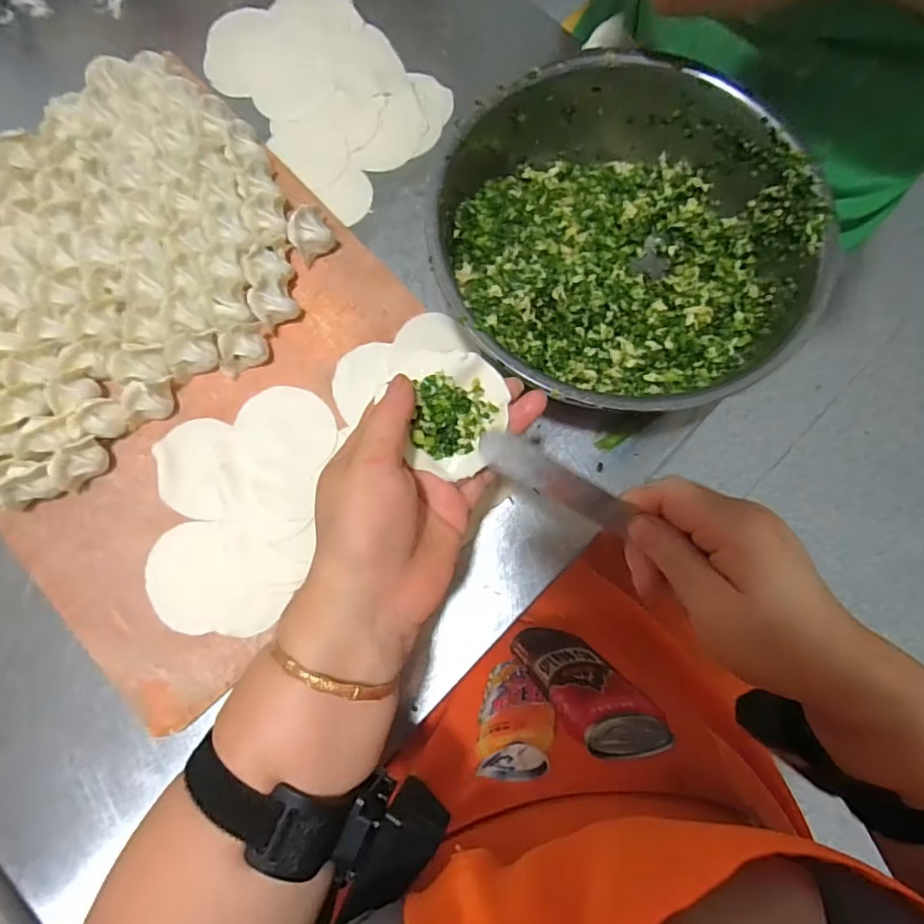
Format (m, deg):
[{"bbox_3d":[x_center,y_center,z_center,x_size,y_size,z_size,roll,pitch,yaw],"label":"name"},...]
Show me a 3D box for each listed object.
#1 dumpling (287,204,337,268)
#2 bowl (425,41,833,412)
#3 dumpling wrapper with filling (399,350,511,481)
[{"bbox_3d":[-0.124,-0.189,0.445,0.034,0.034,0.036,0,77,-1],"label":"dumpling"},{"bbox_3d":[0.123,-0.165,0.417,0.253,0.095,0.264,0,77,-1],"label":"bowl"},{"bbox_3d":[-0.004,-0.027,0.303,0.056,0.013,0.066,6,81,-3],"label":"dumpling wrapper with filling"}]

